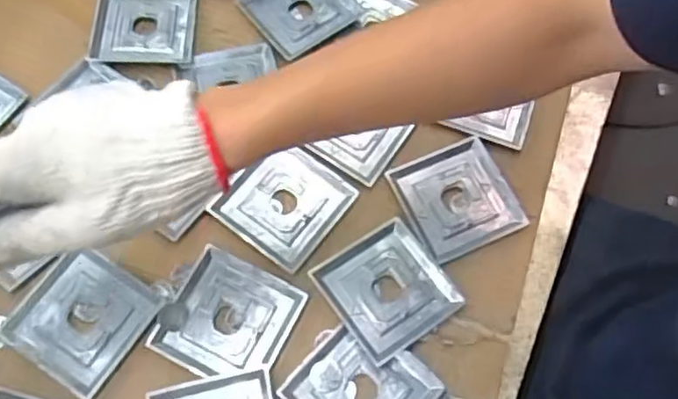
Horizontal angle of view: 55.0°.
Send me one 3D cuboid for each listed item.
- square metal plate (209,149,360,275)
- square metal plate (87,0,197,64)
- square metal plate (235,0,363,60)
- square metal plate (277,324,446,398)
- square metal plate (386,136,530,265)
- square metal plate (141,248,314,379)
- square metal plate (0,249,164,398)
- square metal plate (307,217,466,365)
[{"bbox_3d":[-0.044,0.000,0.533,0.087,0.008,0.088,37,71,12],"label":"square metal plate"},{"bbox_3d":[-0.180,-0.161,0.598,0.095,0.011,0.088,2,67,-2],"label":"square metal plate"},{"bbox_3d":[-0.036,-0.177,0.608,0.087,0.014,0.084,-36,74,-16],"label":"square metal plate"},{"bbox_3d":[0.017,0.142,0.482,0.090,0.008,0.086,41,71,13],"label":"square metal plate"},{"bbox_3d":[0.099,-0.002,0.544,0.089,0.008,0.090,-25,71,-12],"label":"square metal plate"},{"bbox_3d":[-0.084,0.090,0.497,0.092,0.005,0.088,26,69,8],"label":"square metal plate"},{"bbox_3d":[-0.194,0.089,0.493,0.090,0.007,0.090,31,69,10],"label":"square metal plate"},{"bbox_3d":[0.038,0.069,0.509,0.088,0.008,0.088,-34,73,-15],"label":"square metal plate"}]

